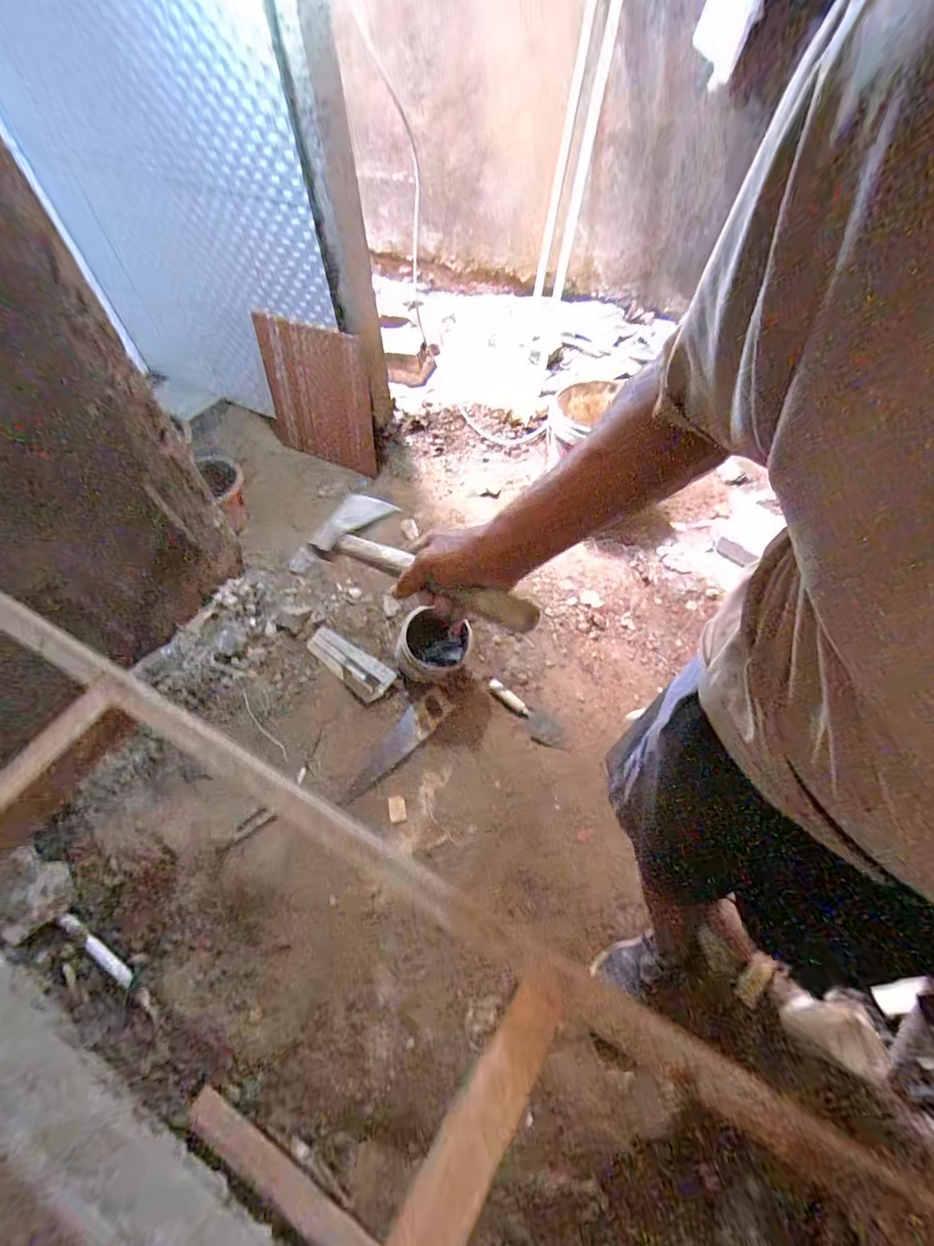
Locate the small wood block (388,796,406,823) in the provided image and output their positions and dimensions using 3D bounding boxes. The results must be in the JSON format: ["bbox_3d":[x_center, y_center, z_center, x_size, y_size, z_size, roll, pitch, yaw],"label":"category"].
[{"bbox_3d":[-0.172,0.461,1.181,0.041,0.006,0.065,-9,58,-5],"label":"small wood block"}]

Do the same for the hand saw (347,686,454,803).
[{"bbox_3d":[-0.186,0.311,1.259,0.088,0.024,0.339,40,66,22],"label":"hand saw"}]

